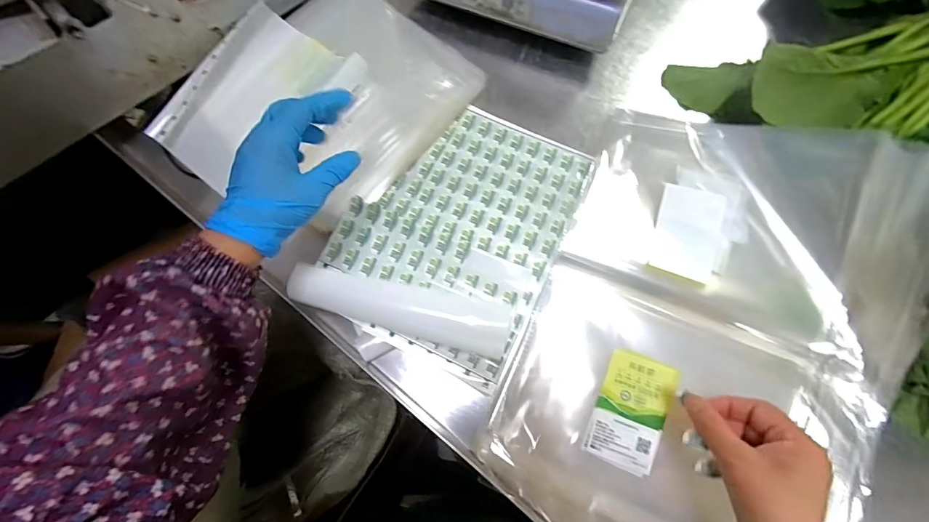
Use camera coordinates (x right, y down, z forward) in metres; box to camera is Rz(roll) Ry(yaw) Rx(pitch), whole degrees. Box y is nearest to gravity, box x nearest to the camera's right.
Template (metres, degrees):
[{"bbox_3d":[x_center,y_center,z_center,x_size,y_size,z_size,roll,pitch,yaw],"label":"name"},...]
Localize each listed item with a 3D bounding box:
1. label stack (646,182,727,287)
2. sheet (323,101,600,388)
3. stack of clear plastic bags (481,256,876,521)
[{"bbox_3d":[0.229,-0.029,0.433,0.062,0.004,0.103,18,75,7],"label":"label stack"},{"bbox_3d":[-0.003,-0.045,0.461,0.219,0.027,0.273,25,69,9],"label":"sheet"},{"bbox_3d":[0.198,0.161,0.398,0.321,0.029,0.230,23,75,8],"label":"stack of clear plastic bags"}]

